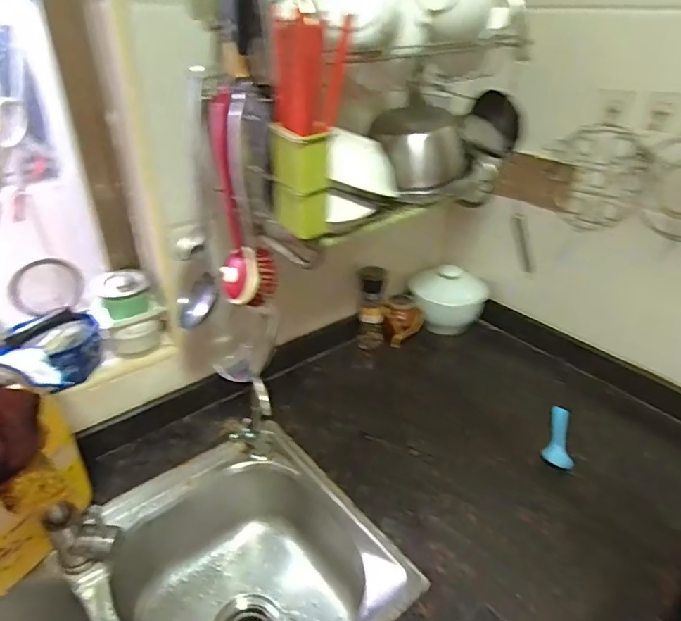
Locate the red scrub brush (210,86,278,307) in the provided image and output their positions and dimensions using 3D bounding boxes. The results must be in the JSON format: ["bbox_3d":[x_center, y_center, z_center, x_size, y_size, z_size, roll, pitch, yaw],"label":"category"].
[{"bbox_3d":[-0.124,-0.134,0.632,0.070,0.253,0.073,-5,32,-9],"label":"red scrub brush"}]

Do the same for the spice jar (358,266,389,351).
[{"bbox_3d":[0.069,-0.009,1.075,0.055,0.179,0.056,0,31,-1],"label":"spice jar"}]

